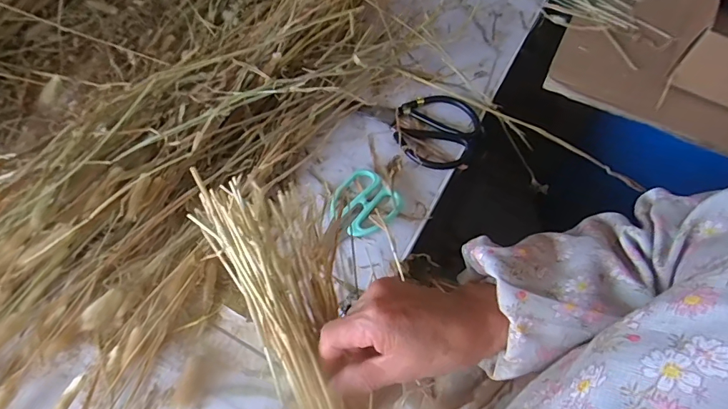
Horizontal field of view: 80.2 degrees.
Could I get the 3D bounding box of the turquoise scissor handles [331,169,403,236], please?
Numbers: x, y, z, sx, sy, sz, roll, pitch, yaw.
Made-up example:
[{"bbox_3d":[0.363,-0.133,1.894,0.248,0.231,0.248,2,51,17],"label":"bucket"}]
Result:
[{"bbox_3d":[-0.001,-0.001,0.493,0.074,0.020,0.075,32,65,15],"label":"turquoise scissor handles"}]

